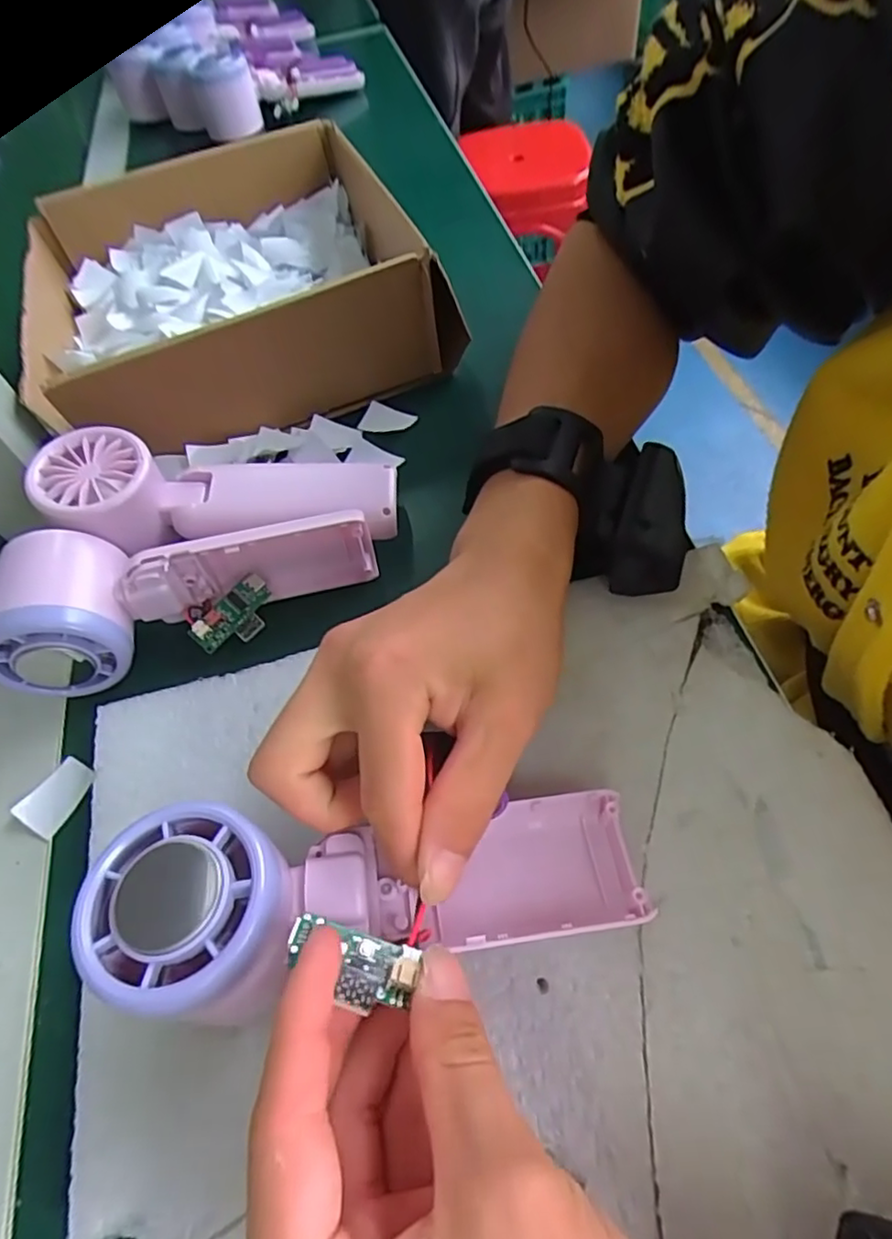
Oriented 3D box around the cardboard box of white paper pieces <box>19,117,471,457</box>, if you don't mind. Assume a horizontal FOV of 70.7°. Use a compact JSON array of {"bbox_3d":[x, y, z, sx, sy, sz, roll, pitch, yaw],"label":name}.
[{"bbox_3d":[-0.133,-0.211,0.392,0.224,0.078,0.219,-19,60,-8],"label":"cardboard box of white paper pieces"}]

